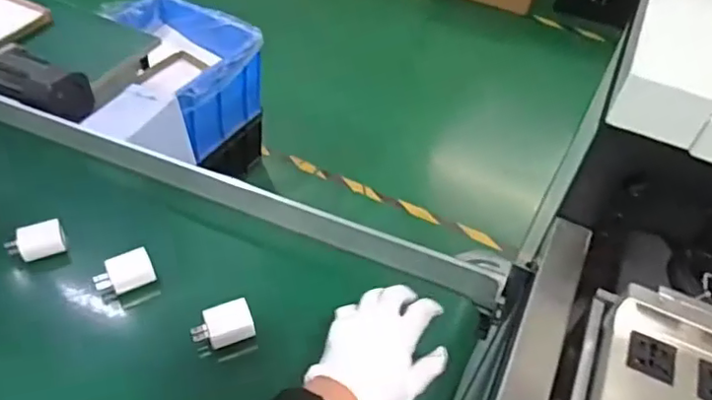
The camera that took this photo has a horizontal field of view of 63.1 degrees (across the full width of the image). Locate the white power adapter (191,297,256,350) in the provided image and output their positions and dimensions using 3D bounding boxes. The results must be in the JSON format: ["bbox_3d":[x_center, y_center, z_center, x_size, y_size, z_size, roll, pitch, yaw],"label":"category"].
[{"bbox_3d":[-0.141,0.134,0.617,0.061,0.026,0.038,-18,52,-23],"label":"white power adapter"}]

